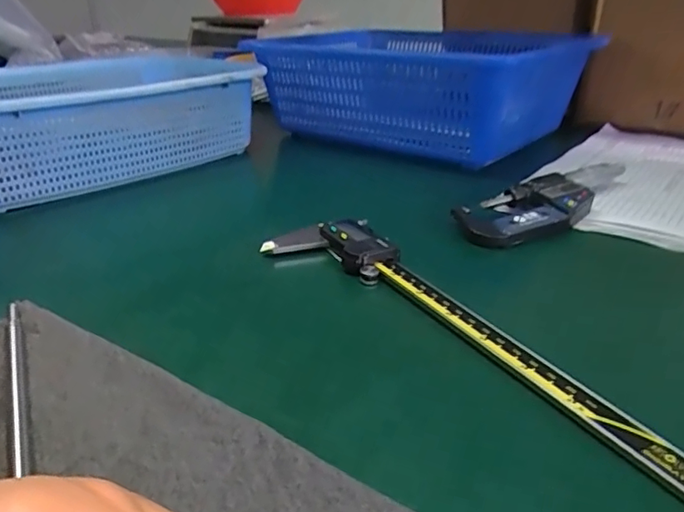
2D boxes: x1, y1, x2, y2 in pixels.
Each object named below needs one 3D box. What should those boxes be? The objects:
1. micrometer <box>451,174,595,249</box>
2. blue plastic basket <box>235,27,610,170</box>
[{"bbox_3d":[0.132,-0.033,0.391,0.105,0.024,0.053,-17,31,-28],"label":"micrometer"},{"bbox_3d":[0.088,-0.190,0.604,0.316,0.108,0.254,20,34,36],"label":"blue plastic basket"}]

